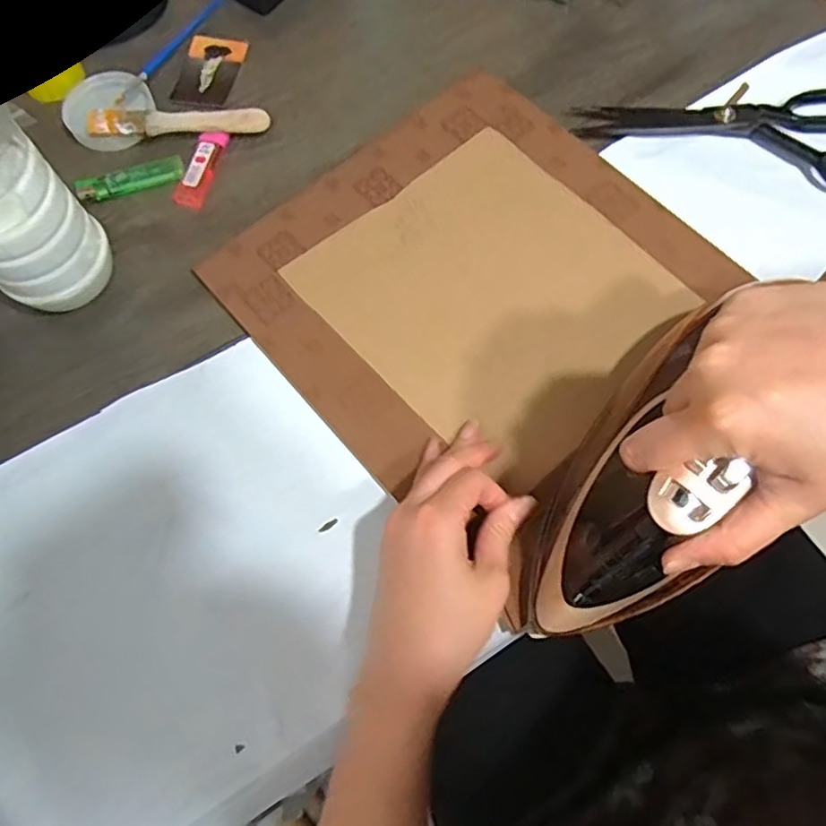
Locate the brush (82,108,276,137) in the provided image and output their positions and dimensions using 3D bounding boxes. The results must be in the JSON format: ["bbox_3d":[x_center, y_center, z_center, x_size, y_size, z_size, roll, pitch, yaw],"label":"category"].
[{"bbox_3d":[-0.188,-0.232,0.499,0.140,0.016,0.023,-4,69,0],"label":"brush"}]

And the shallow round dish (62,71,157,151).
[{"bbox_3d":[-0.250,-0.248,0.510,0.069,0.012,0.077,3,69,3],"label":"shallow round dish"}]

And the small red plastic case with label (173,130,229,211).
[{"bbox_3d":[-0.168,-0.194,0.492,0.023,0.006,0.072,11,70,6],"label":"small red plastic case with label"}]

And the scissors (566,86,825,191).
[{"bbox_3d":[0.253,-0.232,0.490,0.236,0.012,0.093,15,70,7],"label":"scissors"}]

